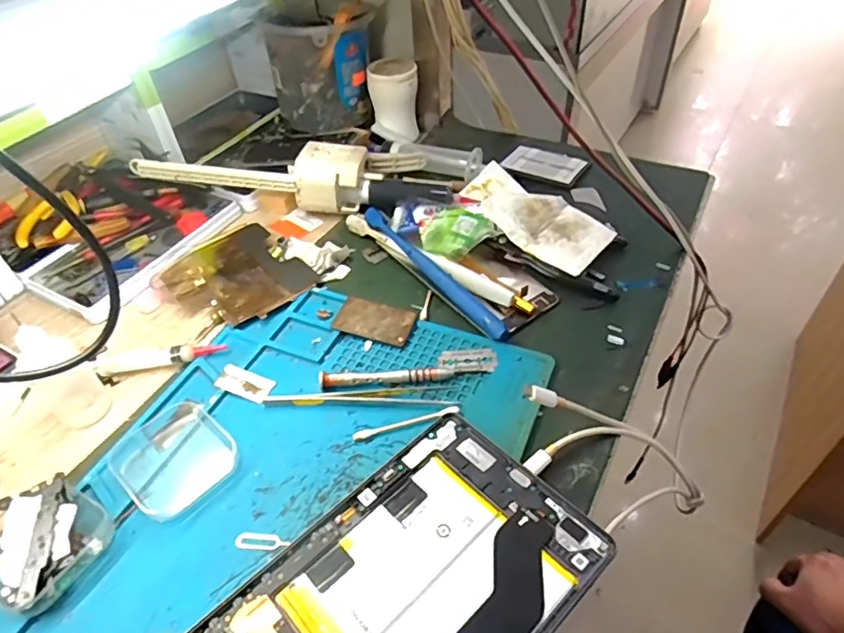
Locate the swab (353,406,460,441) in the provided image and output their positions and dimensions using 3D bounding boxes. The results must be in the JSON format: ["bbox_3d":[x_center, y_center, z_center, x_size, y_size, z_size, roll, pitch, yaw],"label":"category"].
[{"bbox_3d":[-0.010,0.069,0.369,0.070,0.007,0.009,-11,43,-6],"label":"swab"}]

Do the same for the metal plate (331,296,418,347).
[{"bbox_3d":[-0.037,0.003,0.440,0.060,0.004,0.036,14,52,15],"label":"metal plate"}]

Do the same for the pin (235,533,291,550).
[{"bbox_3d":[-0.091,0.128,0.320,0.032,0.004,0.009,0,43,6],"label":"pin"}]

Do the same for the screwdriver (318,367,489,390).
[{"bbox_3d":[-0.013,0.041,0.393,0.116,0.013,0.010,-6,45,-1],"label":"screwdriver"}]

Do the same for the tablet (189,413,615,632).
[{"bbox_3d":[-0.012,0.147,0.290,0.204,0.009,0.126,-35,50,-28],"label":"tablet"}]

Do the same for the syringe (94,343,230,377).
[{"bbox_3d":[-0.196,0.030,0.422,0.091,0.011,0.013,-12,45,-8],"label":"syringe"}]

